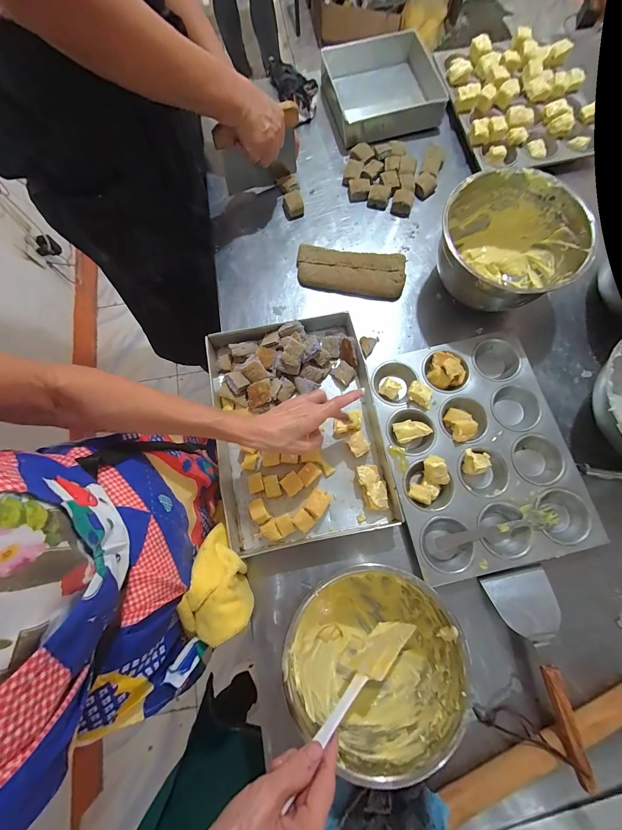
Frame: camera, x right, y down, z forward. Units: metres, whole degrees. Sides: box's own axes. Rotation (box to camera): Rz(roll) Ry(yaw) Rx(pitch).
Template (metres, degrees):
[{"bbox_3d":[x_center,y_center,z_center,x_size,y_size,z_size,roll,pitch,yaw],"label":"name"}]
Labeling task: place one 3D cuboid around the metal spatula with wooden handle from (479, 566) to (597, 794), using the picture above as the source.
[{"bbox_3d":[0.300,0.316,0.392,0.087,0.042,0.213,-10,74,-3],"label":"metal spatula with wooden handle"}]

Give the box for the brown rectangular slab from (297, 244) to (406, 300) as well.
[{"bbox_3d":[0.070,-0.259,0.560,0.190,0.024,0.077,10,74,3],"label":"brown rectangular slab"}]

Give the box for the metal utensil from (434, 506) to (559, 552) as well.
[{"bbox_3d":[0.259,0.158,0.426,0.185,0.011,0.022,-13,74,-4],"label":"metal utensil"}]

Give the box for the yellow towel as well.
[{"bbox_3d":[-0.109,0.205,0.385,0.077,0.072,0.124,2,74,1],"label":"yellow towel"}]

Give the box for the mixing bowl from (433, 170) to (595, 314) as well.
[{"bbox_3d":[0.303,-0.263,0.491,0.182,0.103,0.199,0,74,0],"label":"mixing bowl"}]

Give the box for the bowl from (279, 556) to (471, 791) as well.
[{"bbox_3d":[0.069,0.276,0.368,0.183,0.094,0.185,0,74,0],"label":"bowl"}]

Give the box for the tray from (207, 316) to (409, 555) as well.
[{"bbox_3d":[-0.025,0.018,0.480,0.243,0.055,0.339,-12,74,-3],"label":"tray"}]

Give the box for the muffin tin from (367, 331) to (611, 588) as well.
[{"bbox_3d":[0.242,0.046,0.462,0.247,0.031,0.329,-12,74,-3],"label":"muffin tin"}]

